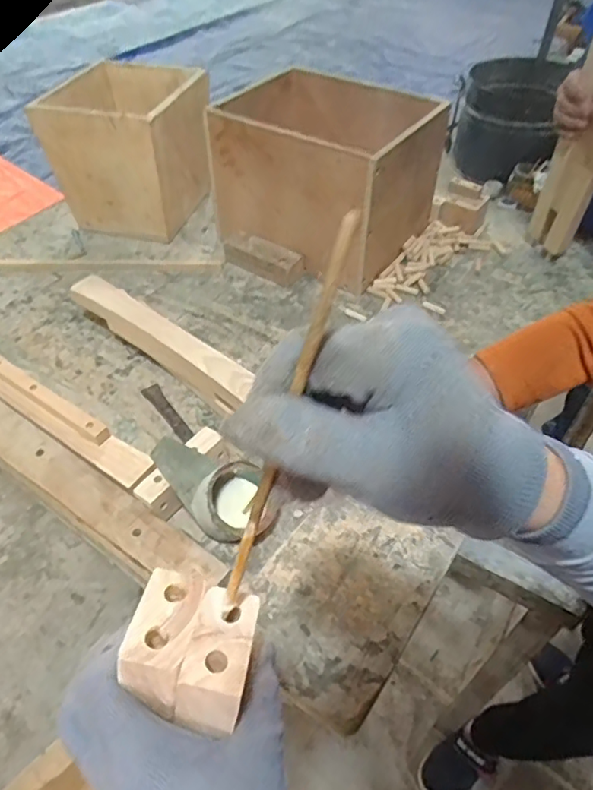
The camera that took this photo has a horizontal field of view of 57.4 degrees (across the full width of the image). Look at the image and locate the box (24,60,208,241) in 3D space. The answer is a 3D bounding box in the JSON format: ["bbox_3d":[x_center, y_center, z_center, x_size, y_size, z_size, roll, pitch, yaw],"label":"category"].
[{"bbox_3d":[-0.309,-0.461,1.031,0.232,0.234,0.269,11,49,9],"label":"box"}]

